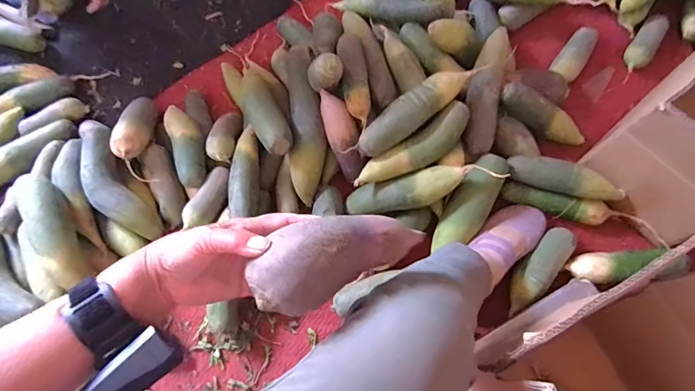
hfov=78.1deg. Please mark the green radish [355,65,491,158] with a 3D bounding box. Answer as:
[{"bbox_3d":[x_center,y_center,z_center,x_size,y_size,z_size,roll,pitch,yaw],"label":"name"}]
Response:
[{"bbox_3d":[0.122,-0.145,0.700,0.231,0.064,0.051,-35,73,-10],"label":"green radish"}]

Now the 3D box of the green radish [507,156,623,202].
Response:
[{"bbox_3d":[0.369,-0.025,0.730,0.189,0.057,0.042,13,72,6],"label":"green radish"}]

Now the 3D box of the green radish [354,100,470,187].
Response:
[{"bbox_3d":[0.112,-0.073,0.710,0.208,0.046,0.052,-32,73,4],"label":"green radish"}]

